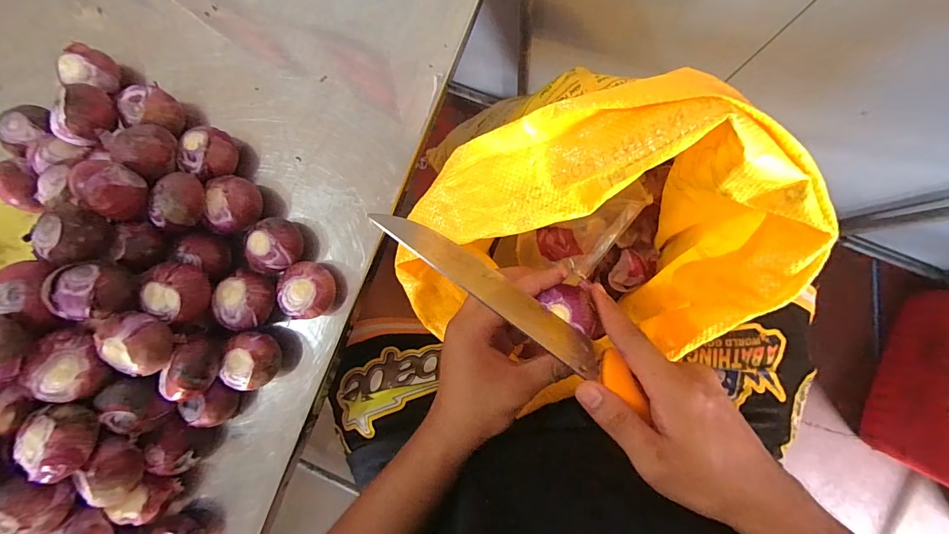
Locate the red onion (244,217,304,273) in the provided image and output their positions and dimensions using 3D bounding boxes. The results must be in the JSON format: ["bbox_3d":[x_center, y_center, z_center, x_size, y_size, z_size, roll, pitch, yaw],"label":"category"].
[{"bbox_3d":[-0.190,-0.021,0.396,0.045,0.041,0.049,0,88,5],"label":"red onion"}]

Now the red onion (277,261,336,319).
[{"bbox_3d":[-0.158,0.022,0.396,0.047,0.040,0.052,1,88,5],"label":"red onion"}]

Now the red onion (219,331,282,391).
[{"bbox_3d":[-0.211,0.090,0.397,0.045,0.047,0.049,0,88,5],"label":"red onion"}]

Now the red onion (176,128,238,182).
[{"bbox_3d":[-0.257,-0.110,0.407,0.045,0.044,0.049,0,88,5],"label":"red onion"}]

